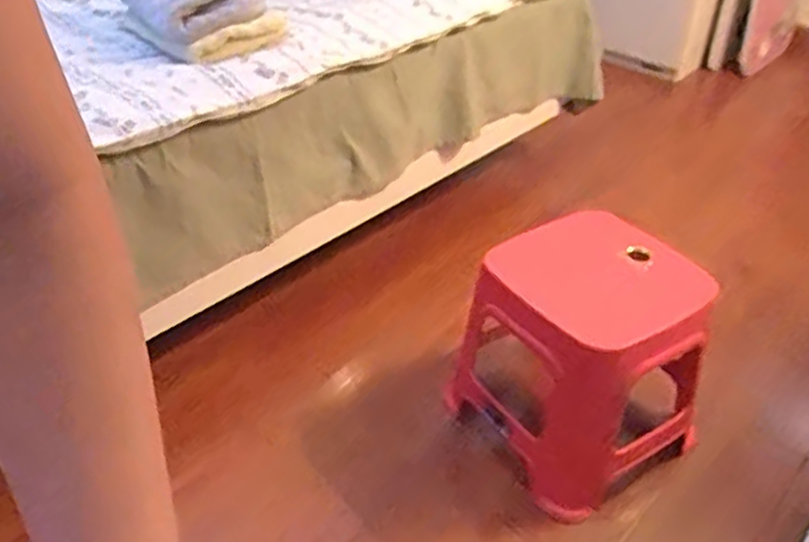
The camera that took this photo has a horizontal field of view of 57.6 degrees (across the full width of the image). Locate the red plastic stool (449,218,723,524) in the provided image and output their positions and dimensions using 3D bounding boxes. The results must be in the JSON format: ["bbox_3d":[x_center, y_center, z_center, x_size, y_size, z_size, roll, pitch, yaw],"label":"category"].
[{"bbox_3d":[0.245,0.107,1.034,0.266,0.271,0.285,-21,43,-26],"label":"red plastic stool"}]

